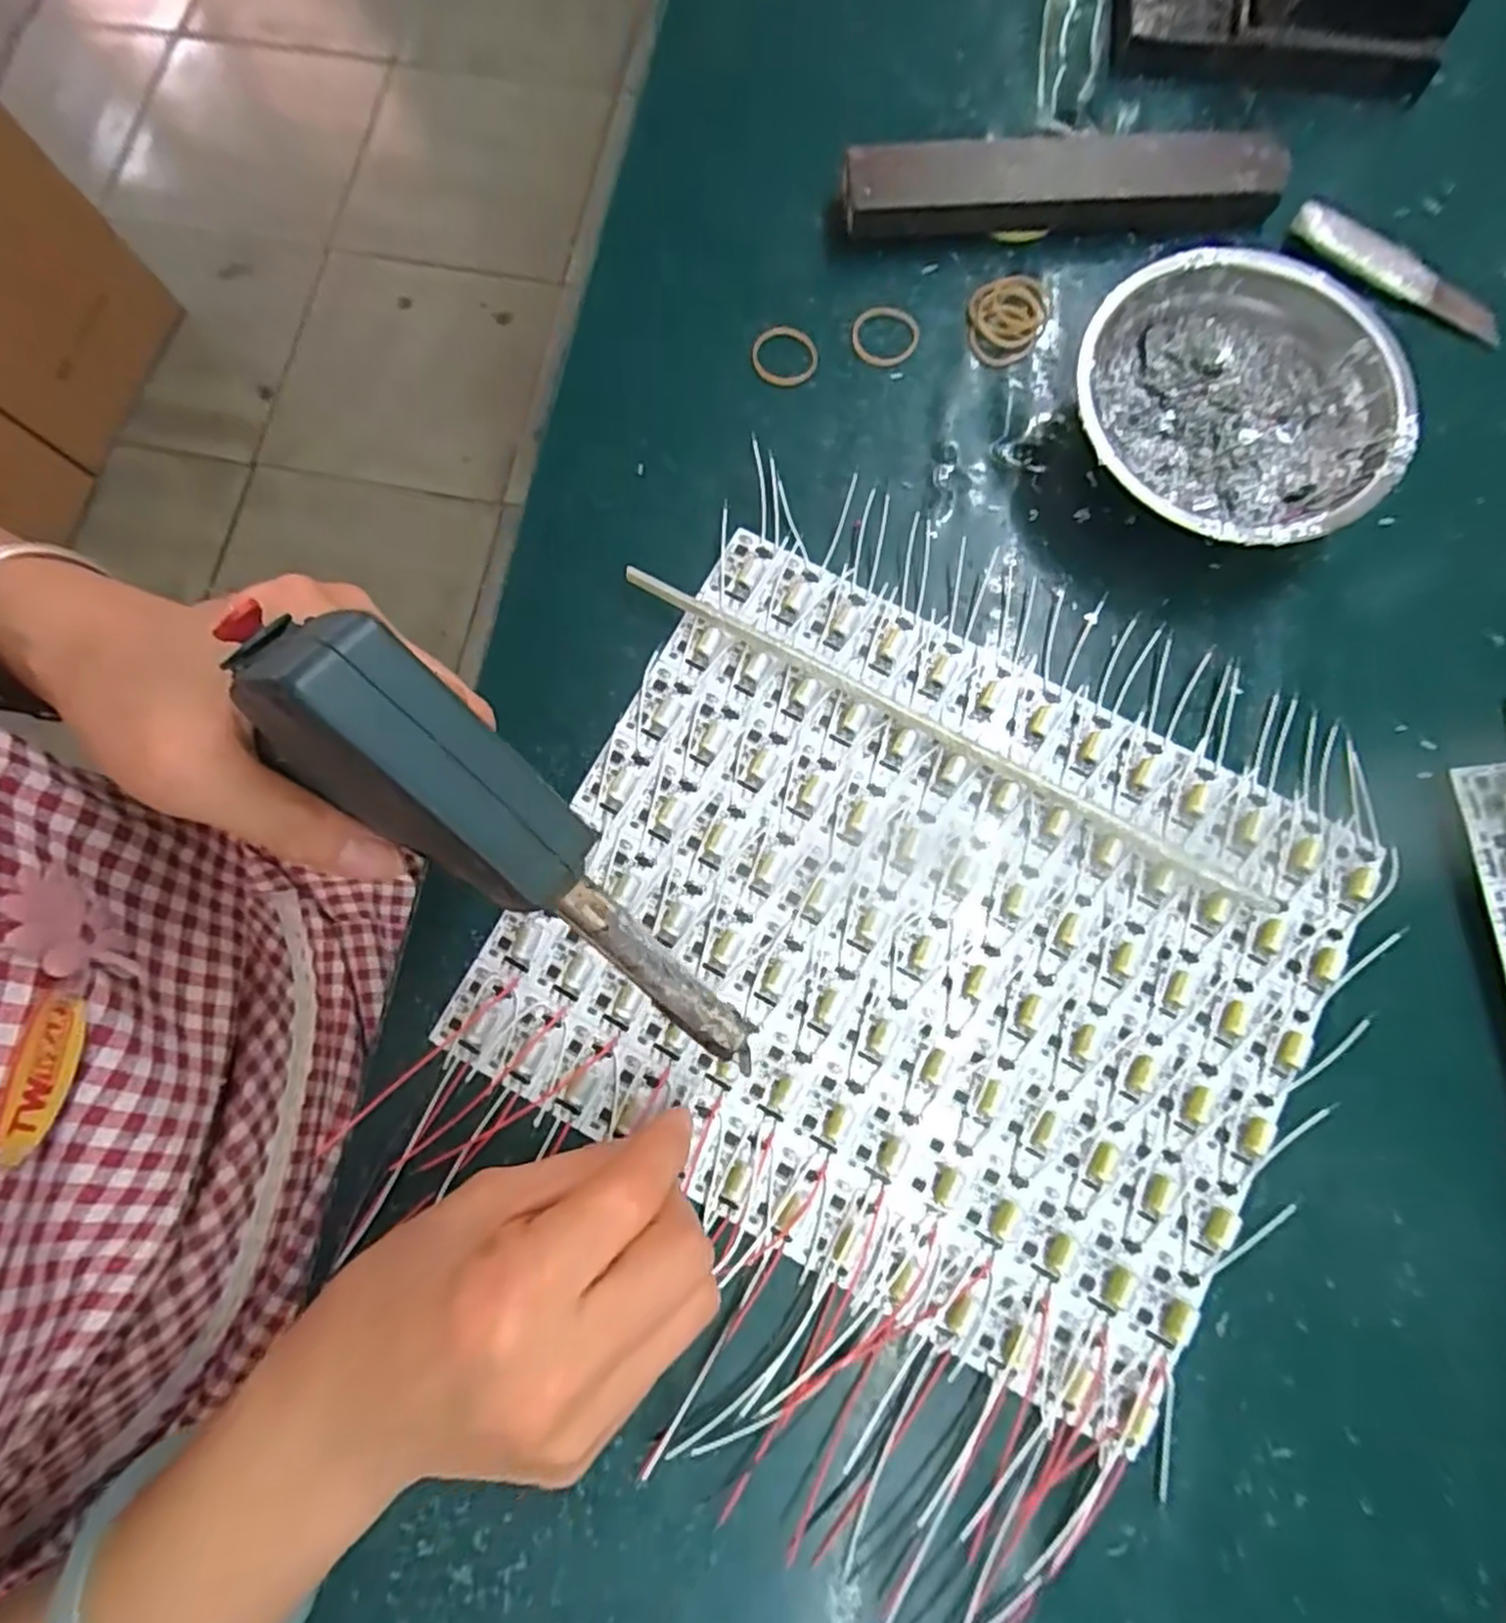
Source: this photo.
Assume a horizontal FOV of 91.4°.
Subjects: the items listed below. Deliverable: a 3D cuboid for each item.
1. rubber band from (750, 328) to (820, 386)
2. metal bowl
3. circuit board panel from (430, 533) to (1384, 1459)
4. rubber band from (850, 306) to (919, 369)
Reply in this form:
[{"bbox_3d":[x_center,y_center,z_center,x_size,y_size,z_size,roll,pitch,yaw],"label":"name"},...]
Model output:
[{"bbox_3d":[0.014,-0.206,0.334,0.030,0.005,0.026,2,80,1],"label":"rubber band"},{"bbox_3d":[0.193,-0.160,0.303,0.125,0.037,0.122,0,80,0],"label":"metal bowl"},{"bbox_3d":[0.062,0.051,0.282,0.283,0.011,0.238,28,81,5],"label":"circuit board panel"},{"bbox_3d":[0.060,-0.217,0.337,0.031,0.004,0.030,5,85,5],"label":"rubber band"}]

